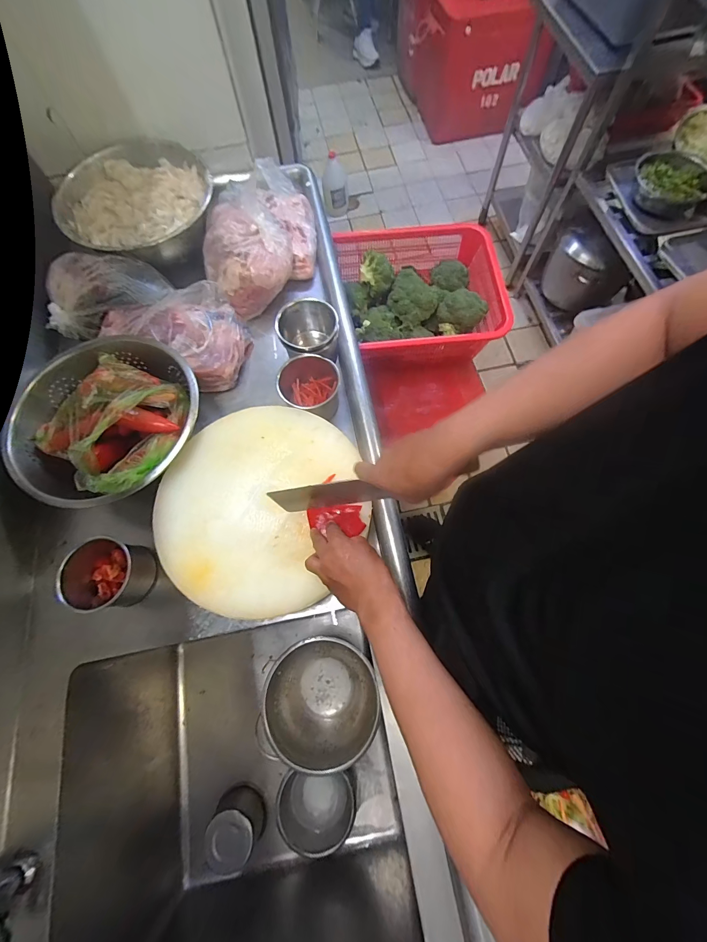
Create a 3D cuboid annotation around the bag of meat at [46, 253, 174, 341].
[{"bbox_3d":[-0.540,-0.397,0.737,0.241,0.092,0.108,-22,72,-5],"label":"bag of meat"}]

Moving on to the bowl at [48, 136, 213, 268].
[{"bbox_3d":[-0.498,-0.614,0.804,0.330,0.104,0.301,-1,71,2],"label":"bowl"}]

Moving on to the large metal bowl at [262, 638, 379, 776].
[{"bbox_3d":[-0.066,0.516,0.782,0.251,0.126,0.247,-1,71,2],"label":"large metal bowl"}]

